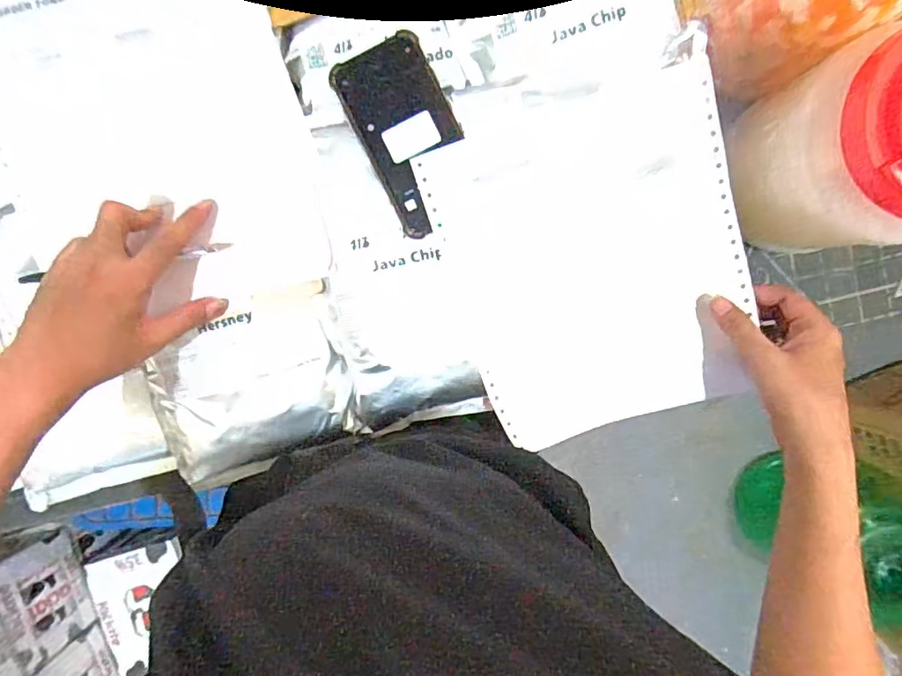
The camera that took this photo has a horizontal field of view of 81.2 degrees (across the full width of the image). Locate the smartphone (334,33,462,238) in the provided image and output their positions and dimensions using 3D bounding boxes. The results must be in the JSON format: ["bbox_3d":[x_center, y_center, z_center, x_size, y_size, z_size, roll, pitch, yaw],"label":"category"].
[{"bbox_3d":[-0.033,-0.167,0.433,0.076,0.010,0.148,-26,94,4],"label":"smartphone"}]

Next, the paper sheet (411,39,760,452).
[{"bbox_3d":[0.119,-0.068,0.446,0.233,0.020,0.292,-16,102,7],"label":"paper sheet"}]

